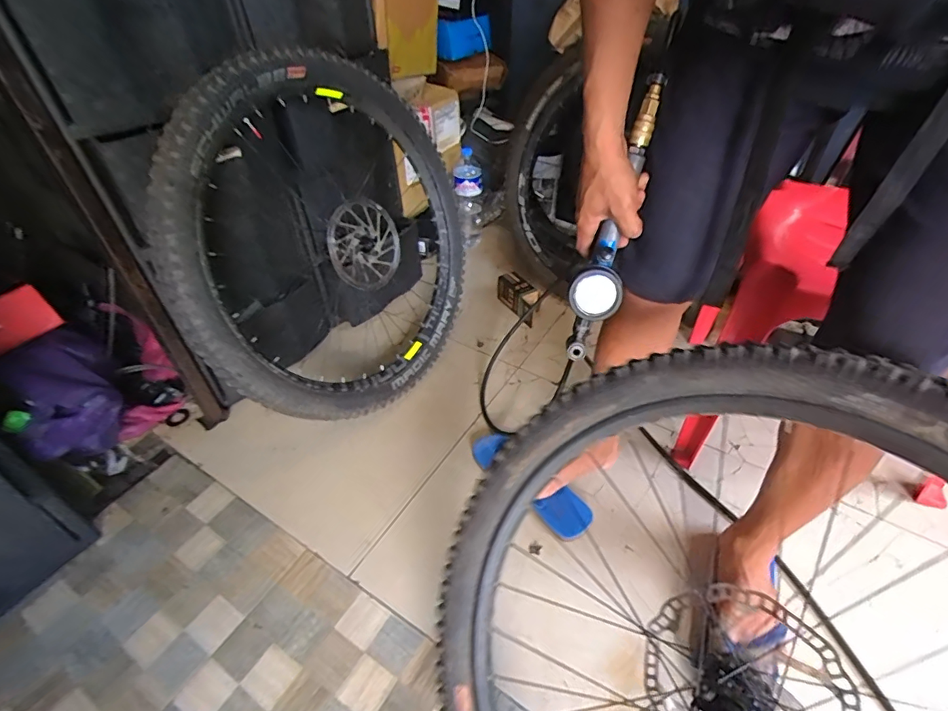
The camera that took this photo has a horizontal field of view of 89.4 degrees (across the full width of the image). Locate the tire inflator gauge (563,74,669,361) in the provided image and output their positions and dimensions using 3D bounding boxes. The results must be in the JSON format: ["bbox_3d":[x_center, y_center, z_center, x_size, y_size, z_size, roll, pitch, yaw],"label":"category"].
[{"bbox_3d":[0.168,-0.148,0.555,0.055,0.324,0.054,21,13,24],"label":"tire inflator gauge"}]

